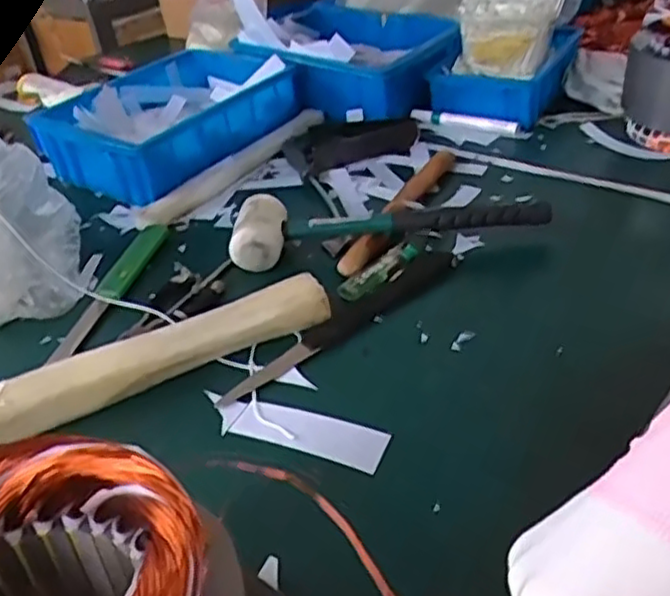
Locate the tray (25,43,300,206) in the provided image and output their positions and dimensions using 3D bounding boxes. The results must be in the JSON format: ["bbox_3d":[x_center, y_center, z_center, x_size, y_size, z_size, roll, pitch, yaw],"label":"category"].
[{"bbox_3d":[-0.203,-0.220,0.884,0.203,0.095,0.280,21,43,35],"label":"tray"}]

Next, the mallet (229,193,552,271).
[{"bbox_3d":[0.049,-0.070,0.662,0.287,0.051,0.069,-4,34,4],"label":"mallet"}]

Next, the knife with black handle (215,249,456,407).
[{"bbox_3d":[0.008,0.016,0.573,0.243,0.011,0.037,-31,41,-32],"label":"knife with black handle"}]

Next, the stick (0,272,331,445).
[{"bbox_3d":[-0.161,0.054,0.528,0.332,0.032,0.047,-21,36,-19],"label":"stick"}]

